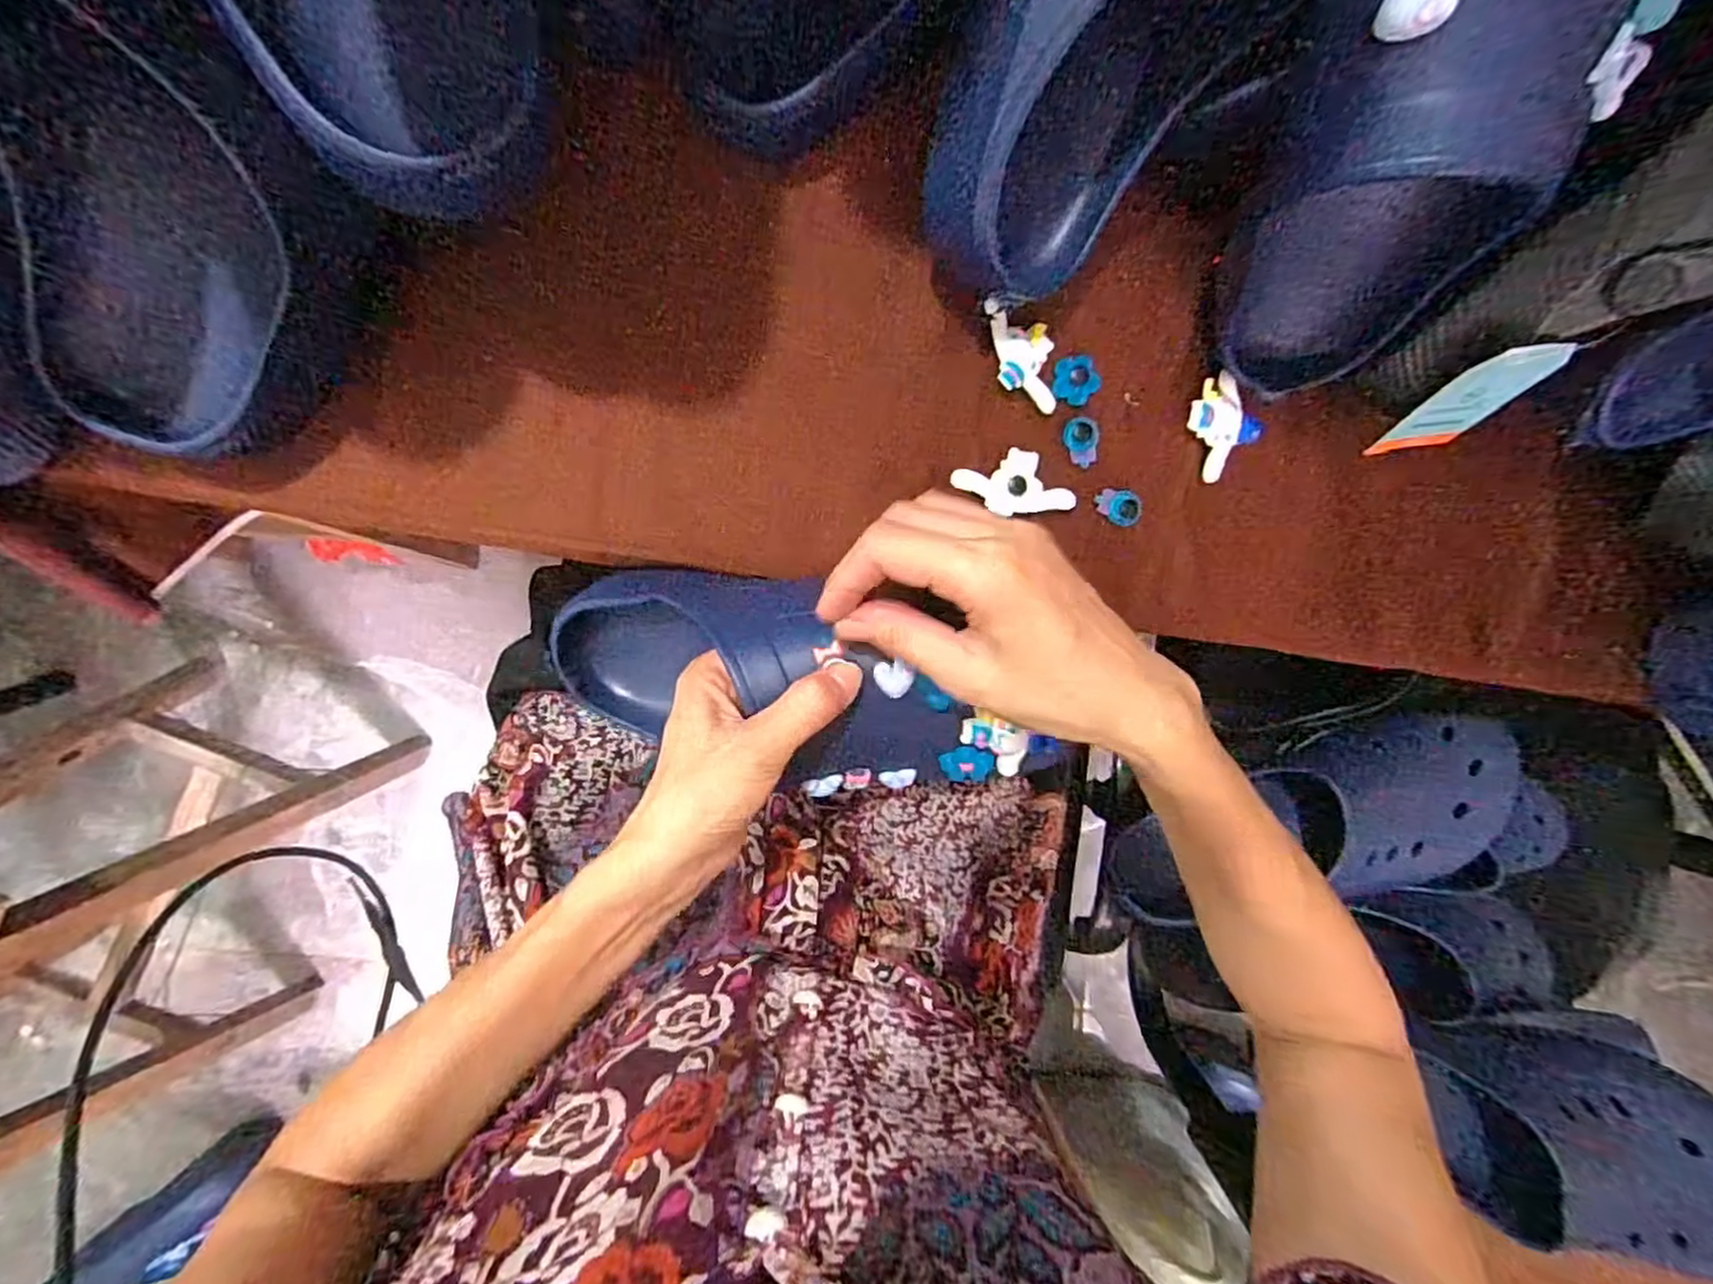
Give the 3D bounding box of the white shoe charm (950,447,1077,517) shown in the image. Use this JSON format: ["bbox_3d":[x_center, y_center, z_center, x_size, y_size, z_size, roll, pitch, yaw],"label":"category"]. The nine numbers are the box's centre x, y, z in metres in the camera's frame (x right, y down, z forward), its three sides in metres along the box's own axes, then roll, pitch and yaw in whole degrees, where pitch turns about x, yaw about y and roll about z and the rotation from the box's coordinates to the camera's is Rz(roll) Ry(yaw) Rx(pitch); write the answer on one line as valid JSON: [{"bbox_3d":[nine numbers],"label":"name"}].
[{"bbox_3d":[0.083,-0.085,0.386,0.064,0.014,0.032,-4,97,-7],"label":"white shoe charm"}]

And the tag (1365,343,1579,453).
[{"bbox_3d":[0.301,-0.118,0.354,0.045,0.077,0.005,-1,68,-9],"label":"tag"}]

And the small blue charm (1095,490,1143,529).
[{"bbox_3d":[0.143,-0.073,0.393,0.025,0.008,0.019,6,96,-8],"label":"small blue charm"}]

